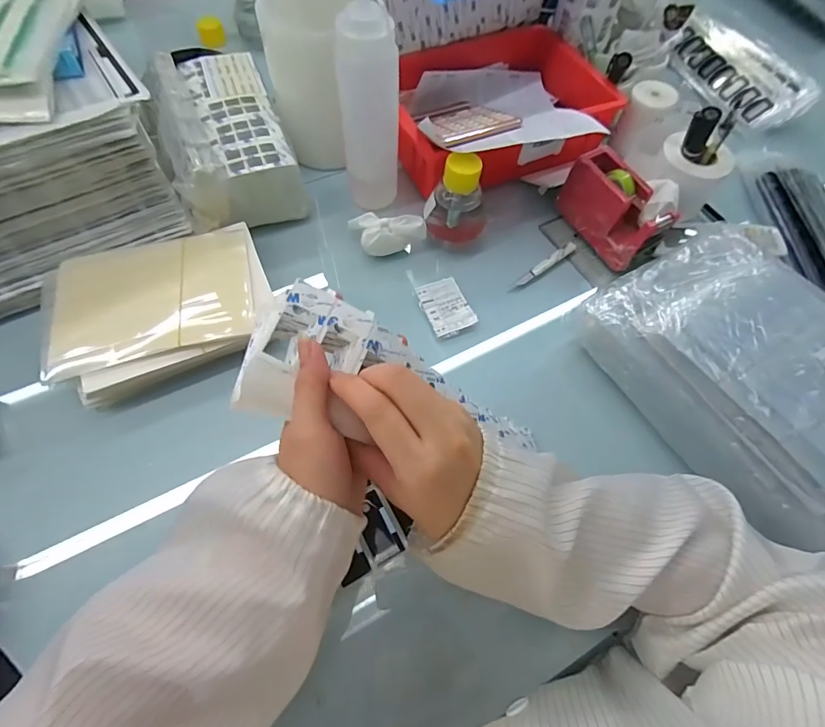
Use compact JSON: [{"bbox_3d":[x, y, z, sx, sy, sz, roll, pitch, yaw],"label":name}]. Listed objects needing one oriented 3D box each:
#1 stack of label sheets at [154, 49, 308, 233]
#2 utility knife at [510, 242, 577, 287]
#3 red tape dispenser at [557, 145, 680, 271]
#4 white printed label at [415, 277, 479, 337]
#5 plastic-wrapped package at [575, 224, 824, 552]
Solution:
[{"bbox_3d":[-0.227,-0.281,0.528,0.135,0.085,0.247,-18,65,-12],"label":"stack of label sheets"},{"bbox_3d":[0.164,-0.122,0.527,0.103,0.011,0.014,-34,69,-19],"label":"utility knife"},{"bbox_3d":[0.239,-0.185,0.516,0.043,0.078,0.127,-24,67,-15],"label":"red tape dispenser"},{"bbox_3d":[0.039,-0.066,0.496,0.050,0.005,0.072,-19,65,-13],"label":"white printed label"},{"bbox_3d":[0.326,0.008,0.408,0.195,0.091,0.292,-29,68,-17],"label":"plastic-wrapped package"}]

